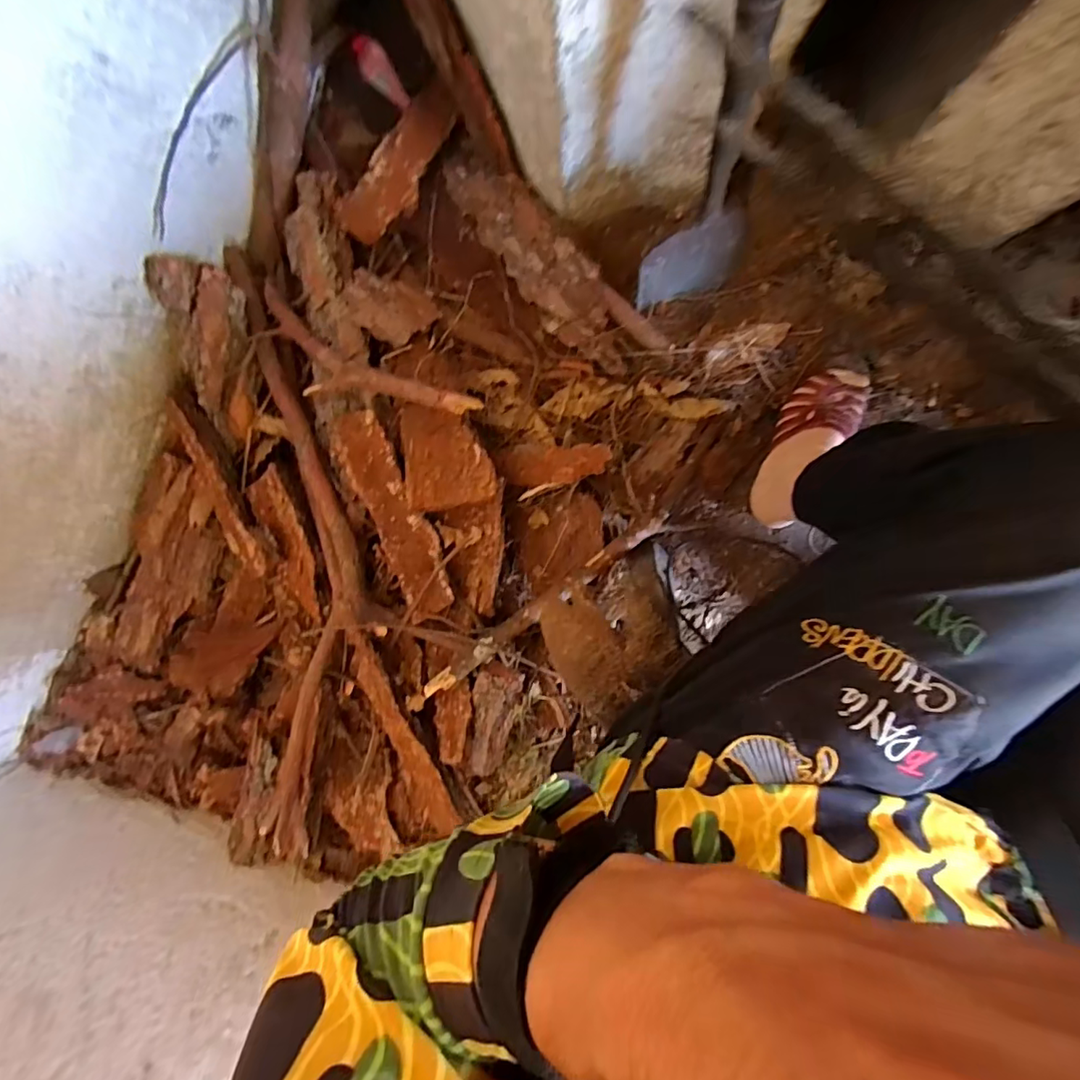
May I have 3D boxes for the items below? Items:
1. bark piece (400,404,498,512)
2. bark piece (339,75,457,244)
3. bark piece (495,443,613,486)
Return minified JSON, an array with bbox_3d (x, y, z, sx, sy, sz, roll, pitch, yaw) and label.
[{"bbox_3d":[-0.109,-0.101,0.607,0.100,0.013,0.137,-12,72,3],"label":"bark piece"},{"bbox_3d":[-0.163,-0.451,0.624,0.058,0.028,0.211,26,81,1],"label":"bark piece"},{"bbox_3d":[0.014,-0.092,0.630,0.153,0.011,0.049,2,98,32],"label":"bark piece"}]

